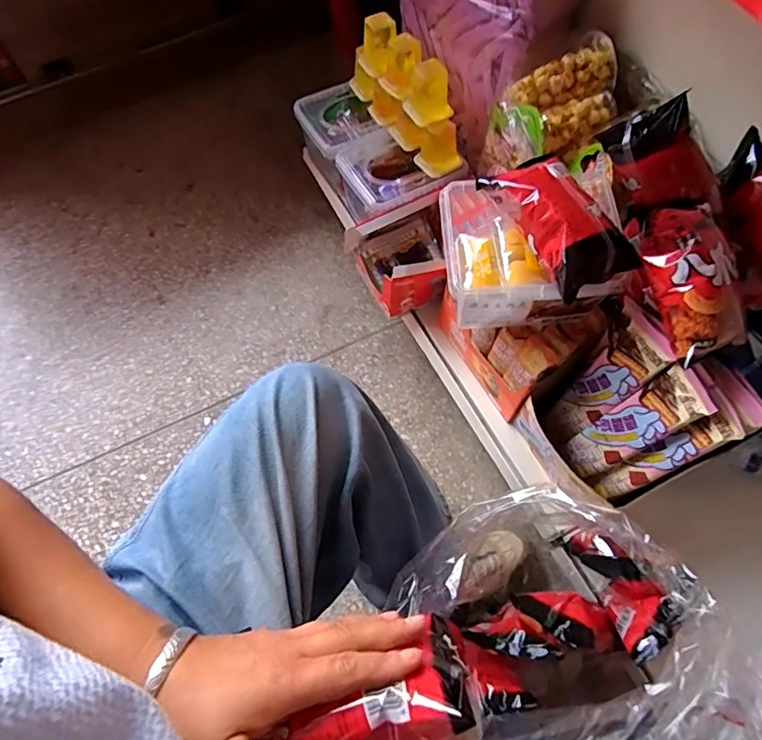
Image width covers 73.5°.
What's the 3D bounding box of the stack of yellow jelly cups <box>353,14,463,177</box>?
[{"bbox_3d":[0.042,-0.459,0.853,0.064,0.139,0.268,-30,67,-13],"label":"stack of yellow jelly cups"}]

